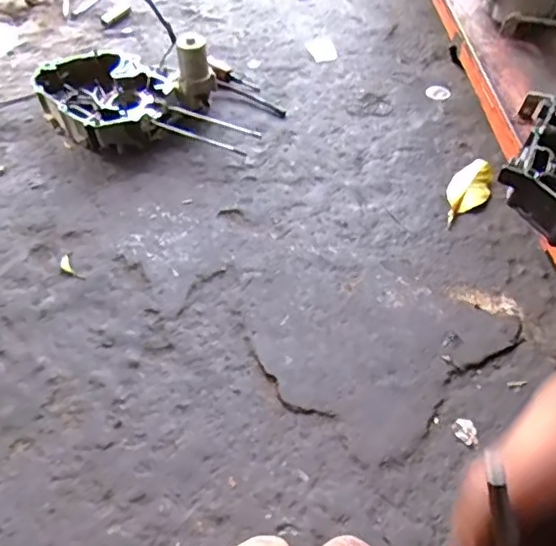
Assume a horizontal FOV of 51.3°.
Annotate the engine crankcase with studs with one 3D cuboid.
[{"bbox_3d":[-0.208,-0.319,0.997,0.413,0.129,0.248,-4,51,-3],"label":"engine crankcase with studs"}]

